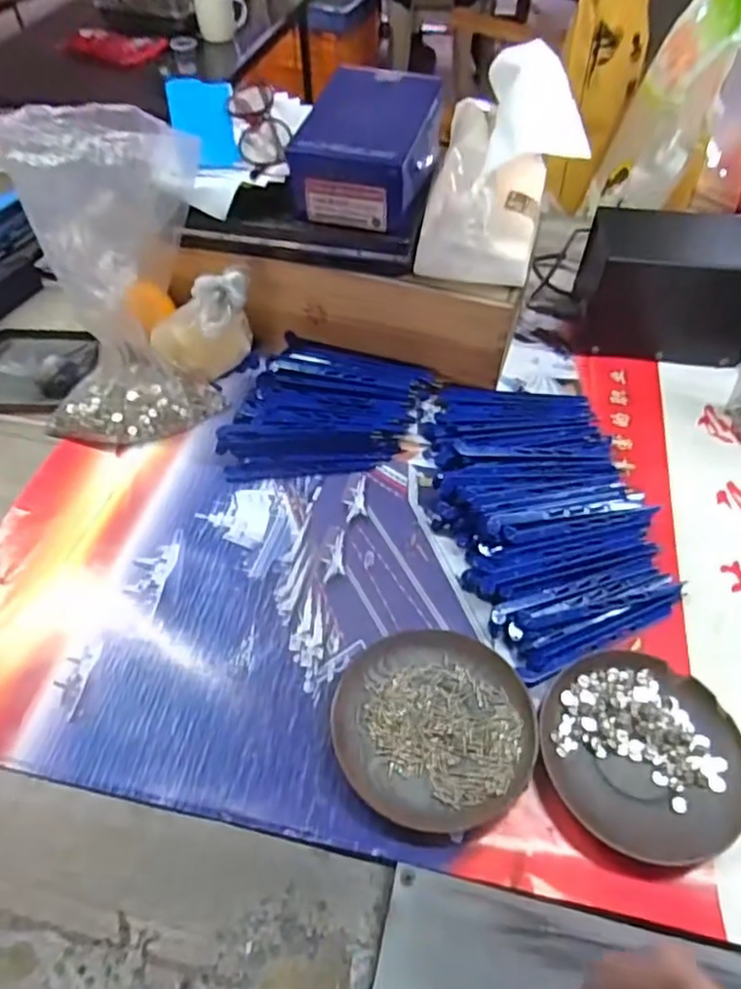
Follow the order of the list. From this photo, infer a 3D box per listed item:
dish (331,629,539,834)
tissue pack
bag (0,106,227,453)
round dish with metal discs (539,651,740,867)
[{"bbox_3d":[0.038,0.135,0.376,0.114,0.017,0.114,1,51,-1],"label":"dish"},{"bbox_3d":[0.106,-0.260,0.496,0.108,0.117,0.161,13,53,9],"label":"tissue pack"},{"bbox_3d":[-0.194,-0.163,0.496,0.125,0.245,0.092,4,27,2],"label":"bag"},{"bbox_3d":[0.157,0.148,0.366,0.111,0.014,0.112,4,51,2],"label":"round dish with metal discs"}]

